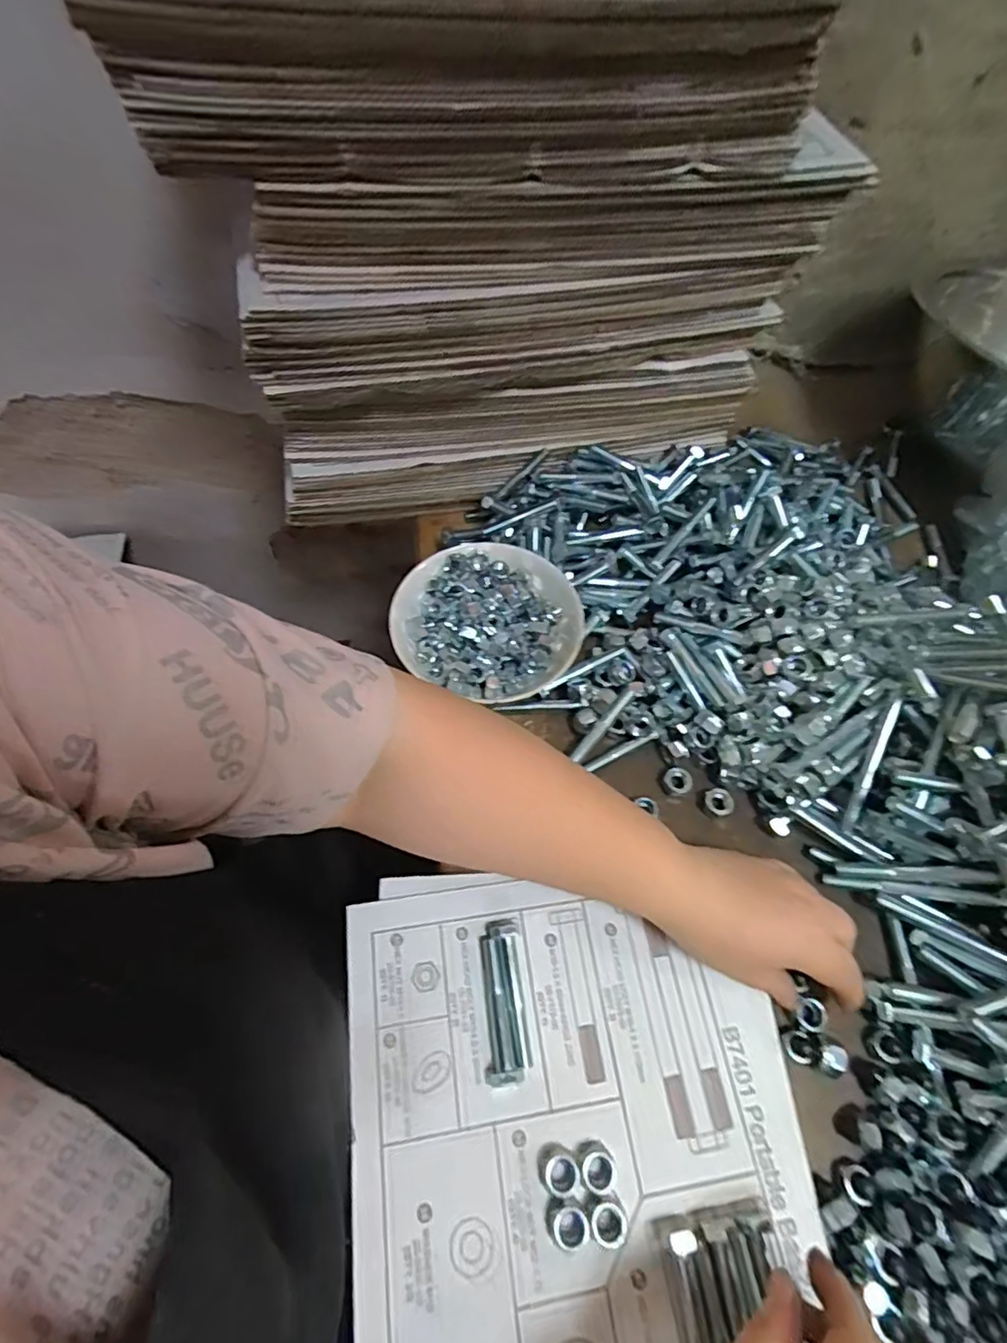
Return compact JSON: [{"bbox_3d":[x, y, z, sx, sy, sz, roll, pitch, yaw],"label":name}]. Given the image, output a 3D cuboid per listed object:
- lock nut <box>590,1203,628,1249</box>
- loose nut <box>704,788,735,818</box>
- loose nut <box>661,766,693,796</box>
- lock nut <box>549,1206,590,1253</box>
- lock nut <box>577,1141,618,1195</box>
[{"bbox_3d":[0.051,0.267,0.286,0.016,0.012,0.019,-12,60,-7],"label":"lock nut"},{"bbox_3d":[0.146,0.089,0.400,0.018,0.007,0.018,0,59,0],"label":"loose nut"},{"bbox_3d":[0.120,0.076,0.408,0.018,0.009,0.019,0,59,0],"label":"loose nut"},{"bbox_3d":[0.031,0.267,0.284,0.018,0.010,0.018,0,59,0],"label":"lock nut"},{"bbox_3d":[0.048,0.249,0.297,0.018,0.012,0.019,0,59,0],"label":"lock nut"}]

